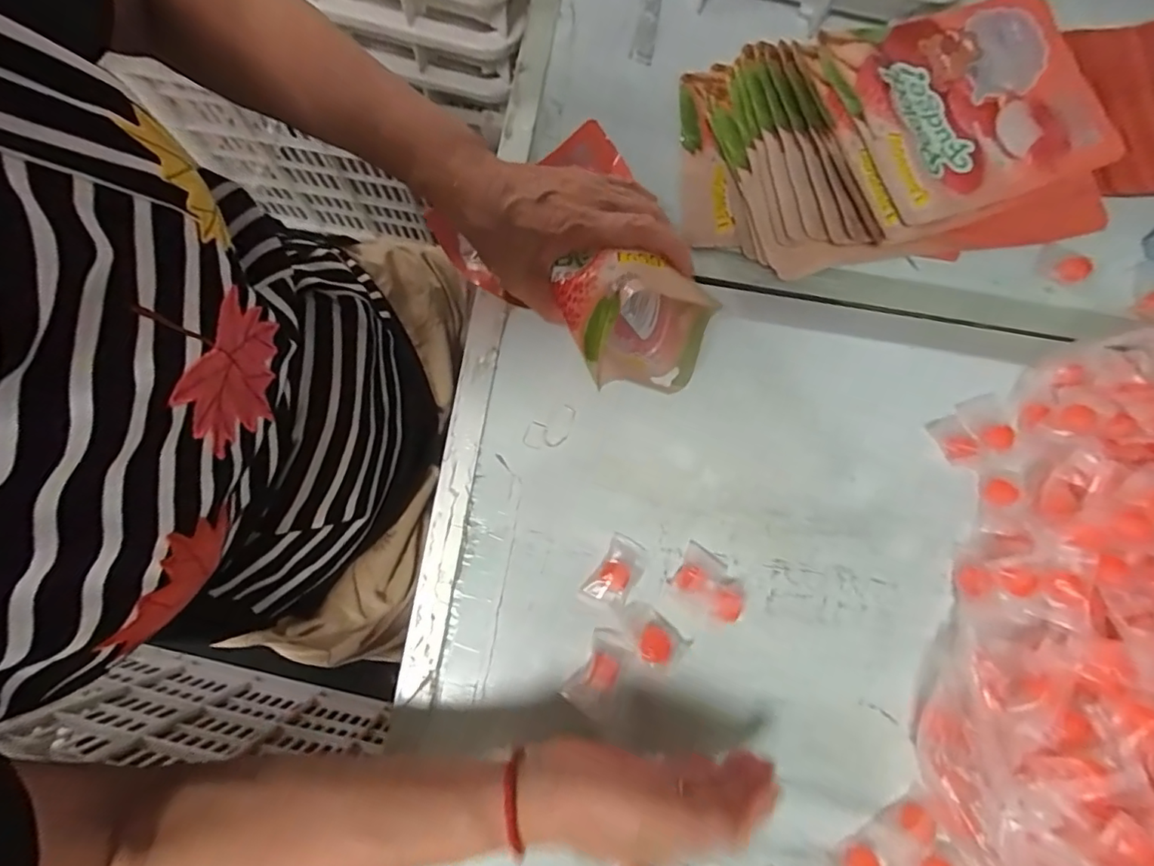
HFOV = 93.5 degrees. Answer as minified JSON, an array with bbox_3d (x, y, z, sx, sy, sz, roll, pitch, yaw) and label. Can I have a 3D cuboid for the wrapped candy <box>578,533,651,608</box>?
[{"bbox_3d":[0.029,0.097,0.381,0.030,0.013,0.048,32,80,4],"label":"wrapped candy"}]

